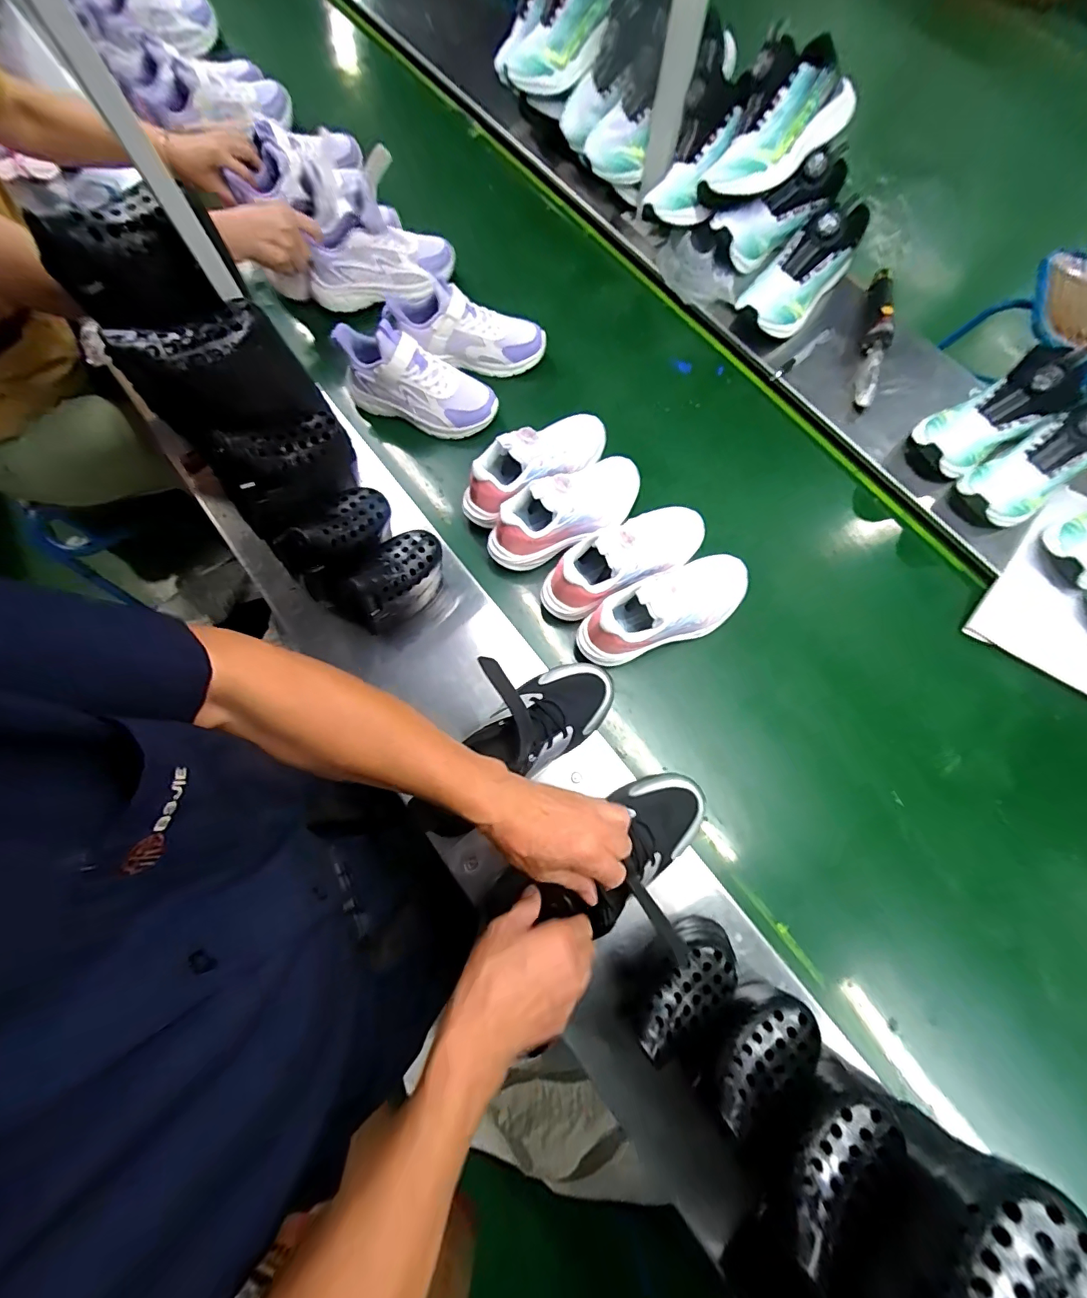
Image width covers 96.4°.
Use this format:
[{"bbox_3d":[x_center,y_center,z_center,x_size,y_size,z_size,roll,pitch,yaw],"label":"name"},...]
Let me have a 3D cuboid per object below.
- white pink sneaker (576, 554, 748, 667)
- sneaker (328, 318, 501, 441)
[{"bbox_3d":[0.160,-0.054,0.616,0.234,0.097,0.090,-28,77,-8],"label":"white pink sneaker"},{"bbox_3d":[-0.184,-0.394,0.717,0.222,0.115,0.072,19,75,4],"label":"sneaker"}]

